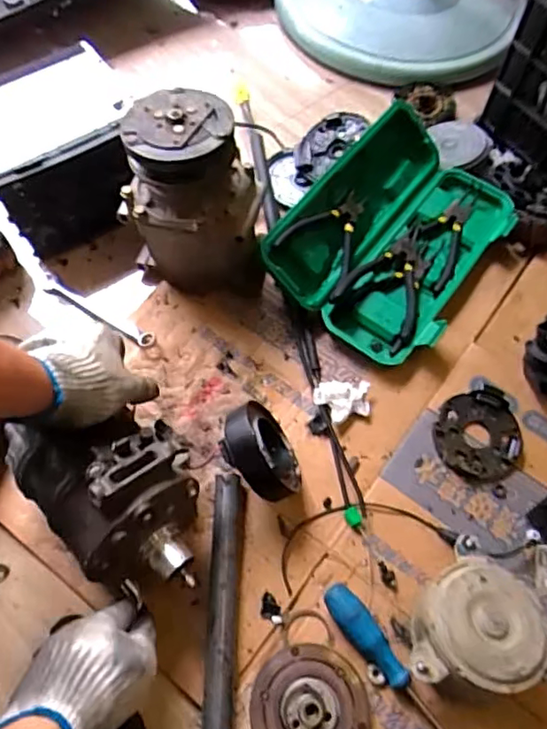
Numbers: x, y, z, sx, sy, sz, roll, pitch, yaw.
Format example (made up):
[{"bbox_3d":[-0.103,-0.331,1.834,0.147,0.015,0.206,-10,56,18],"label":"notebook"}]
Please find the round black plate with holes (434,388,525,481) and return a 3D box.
[{"bbox_3d":[0.213,0.075,0.589,0.090,0.011,0.091,1,65,-1],"label":"round black plate with holes"}]

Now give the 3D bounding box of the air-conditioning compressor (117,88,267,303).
[{"bbox_3d":[-0.081,-0.173,0.599,0.144,0.190,0.121,12,66,4],"label":"air-conditioning compressor"}]

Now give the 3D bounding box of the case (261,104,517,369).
[{"bbox_3d":[0.149,-0.162,0.660,0.205,0.068,0.305,33,69,13],"label":"case"}]

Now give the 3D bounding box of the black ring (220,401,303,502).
[{"bbox_3d":[-0.004,0.082,0.541,0.026,0.106,0.094,-29,72,24],"label":"black ring"}]

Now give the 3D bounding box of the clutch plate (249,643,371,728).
[{"bbox_3d":[0.032,0.295,0.478,0.096,0.019,0.101,1,65,-1],"label":"clutch plate"}]

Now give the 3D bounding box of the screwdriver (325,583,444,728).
[{"bbox_3d":[0.112,0.273,0.479,0.027,0.034,0.194,-35,71,-16],"label":"screwdriver"}]

